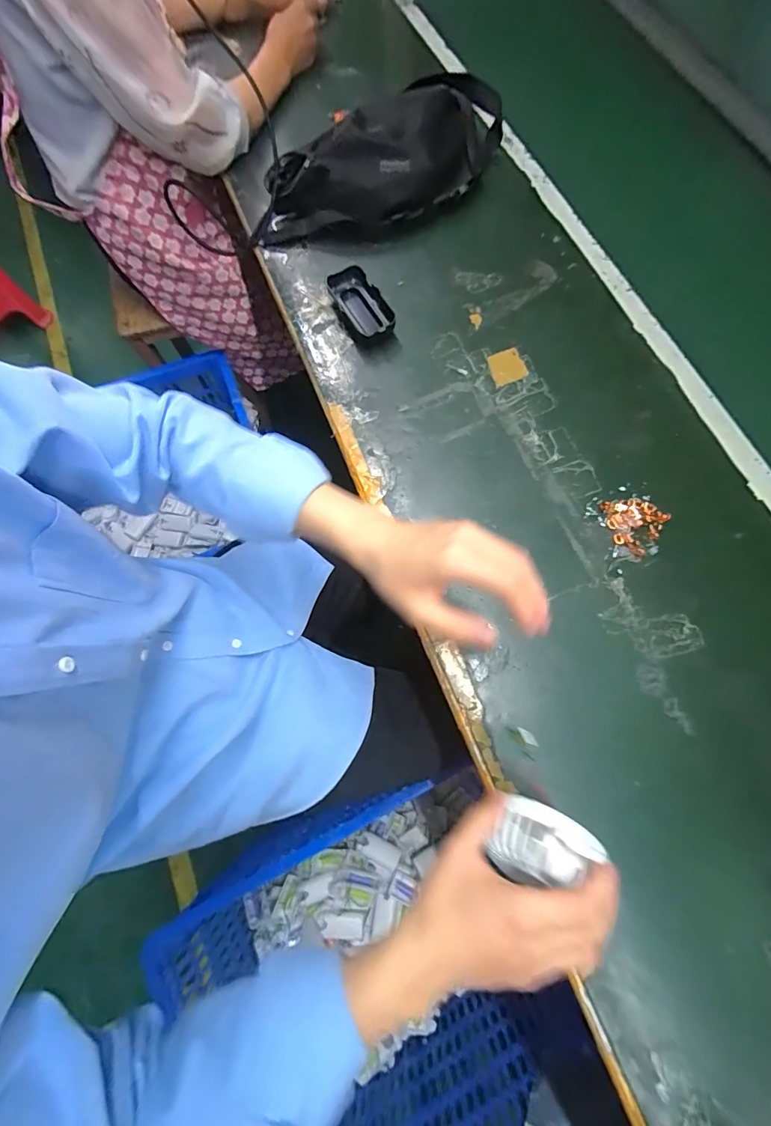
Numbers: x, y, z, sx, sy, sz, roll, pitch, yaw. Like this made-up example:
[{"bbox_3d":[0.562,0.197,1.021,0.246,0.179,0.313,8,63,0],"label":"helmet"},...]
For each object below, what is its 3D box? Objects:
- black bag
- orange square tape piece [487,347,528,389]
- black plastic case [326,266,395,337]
[{"bbox_3d":[-0.011,-0.564,0.604,0.359,0.093,0.172,-8,72,-2],"label":"black bag"},{"bbox_3d":[0.154,-0.250,0.549,0.044,0.004,0.045,-18,73,-5],"label":"orange square tape piece"},{"bbox_3d":[-0.030,-0.339,0.571,0.051,0.032,0.109,-31,75,-9],"label":"black plastic case"}]

